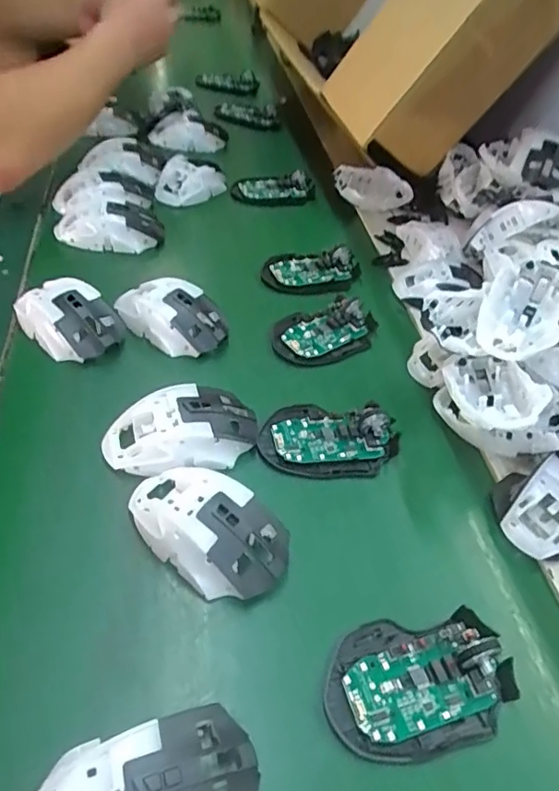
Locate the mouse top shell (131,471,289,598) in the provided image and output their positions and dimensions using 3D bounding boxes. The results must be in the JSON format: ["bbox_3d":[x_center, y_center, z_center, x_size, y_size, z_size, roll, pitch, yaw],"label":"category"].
[{"bbox_3d":[-0.050,0.088,0.364,0.115,0.039,0.062,28,50,20],"label":"mouse top shell"}]

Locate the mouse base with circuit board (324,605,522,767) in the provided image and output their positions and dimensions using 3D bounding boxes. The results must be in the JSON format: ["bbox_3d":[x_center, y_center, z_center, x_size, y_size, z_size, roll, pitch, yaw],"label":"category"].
[{"bbox_3d":[0.083,0.164,0.317,0.111,0.025,0.073,-7,47,-12],"label":"mouse base with circuit board"}]

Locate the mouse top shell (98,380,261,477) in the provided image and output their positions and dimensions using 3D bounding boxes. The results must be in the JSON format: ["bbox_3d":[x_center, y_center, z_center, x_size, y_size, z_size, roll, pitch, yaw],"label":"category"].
[{"bbox_3d":[-0.075,0.027,0.418,0.113,0.037,0.064,-13,49,-18],"label":"mouse top shell"}]

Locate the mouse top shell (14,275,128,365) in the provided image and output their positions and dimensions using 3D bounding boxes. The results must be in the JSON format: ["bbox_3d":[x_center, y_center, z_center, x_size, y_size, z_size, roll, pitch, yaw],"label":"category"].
[{"bbox_3d":[-0.194,-0.071,0.495,0.111,0.040,0.069,28,49,19],"label":"mouse top shell"}]

